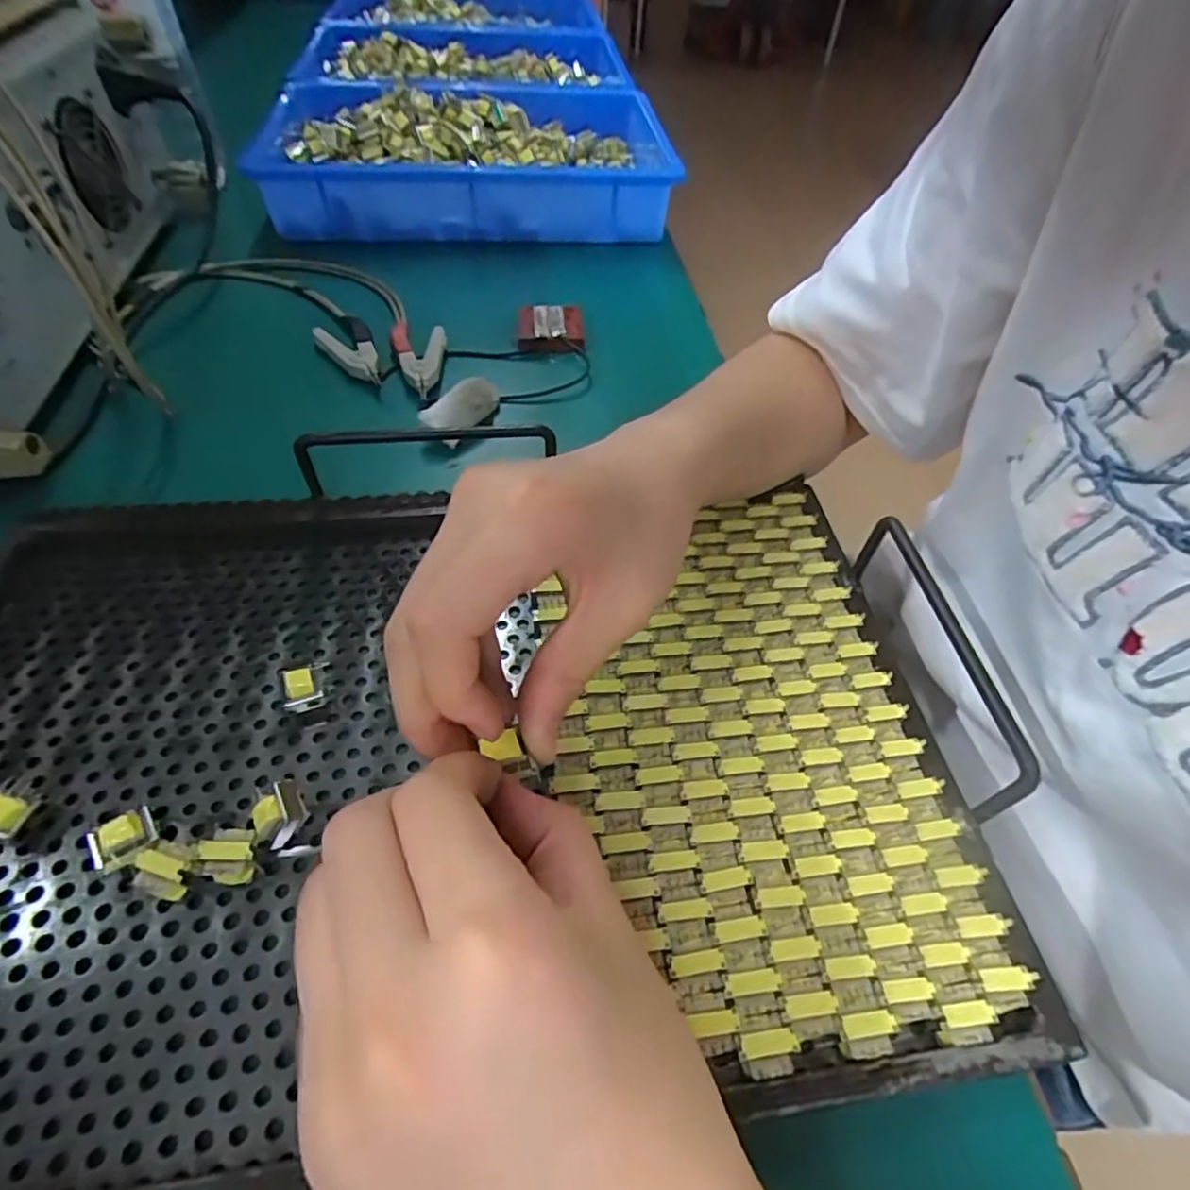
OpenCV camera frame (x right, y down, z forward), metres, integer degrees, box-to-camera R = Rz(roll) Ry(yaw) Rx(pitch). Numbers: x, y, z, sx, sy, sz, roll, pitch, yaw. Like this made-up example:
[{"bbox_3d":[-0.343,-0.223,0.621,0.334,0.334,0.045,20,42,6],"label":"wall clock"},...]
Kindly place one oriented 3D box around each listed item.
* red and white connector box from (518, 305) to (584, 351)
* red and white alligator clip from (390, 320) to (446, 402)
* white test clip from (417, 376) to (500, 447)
[{"bbox_3d":[-0.035,-0.203,0.483,0.049,0.015,0.051,2,52,-3],"label":"red and white connector box"},{"bbox_3d":[-0.122,-0.168,0.448,0.036,0.010,0.093,-10,53,-11],"label":"red and white alligator clip"},{"bbox_3d":[-0.083,-0.121,0.408,0.021,0.023,0.061,28,55,17],"label":"white test clip"}]

